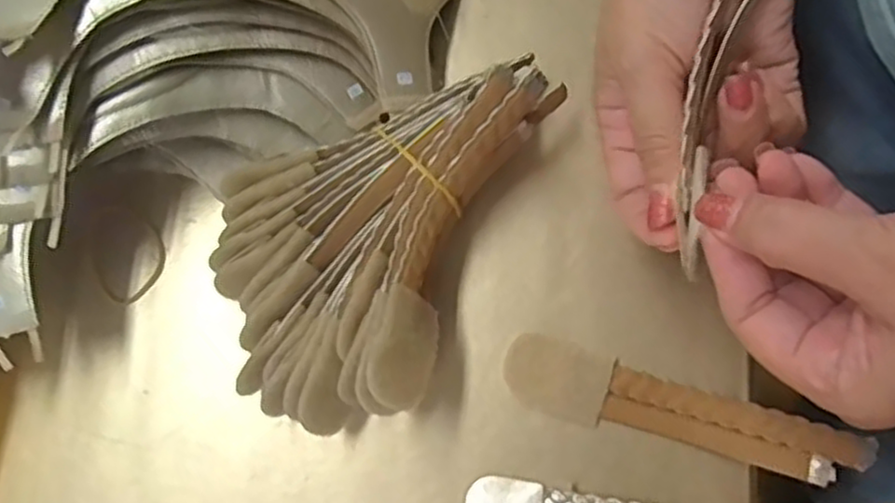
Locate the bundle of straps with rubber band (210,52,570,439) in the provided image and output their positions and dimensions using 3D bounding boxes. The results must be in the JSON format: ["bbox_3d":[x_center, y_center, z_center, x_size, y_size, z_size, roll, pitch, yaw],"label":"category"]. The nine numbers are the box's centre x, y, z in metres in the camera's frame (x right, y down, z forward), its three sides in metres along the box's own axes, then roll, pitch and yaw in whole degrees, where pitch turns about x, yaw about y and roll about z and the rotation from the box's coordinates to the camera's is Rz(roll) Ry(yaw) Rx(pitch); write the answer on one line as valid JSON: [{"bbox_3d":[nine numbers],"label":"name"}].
[{"bbox_3d":[-0.021,0.001,0.320,0.158,0.059,0.120,-20,78,-3],"label":"bundle of straps with rubber band"}]

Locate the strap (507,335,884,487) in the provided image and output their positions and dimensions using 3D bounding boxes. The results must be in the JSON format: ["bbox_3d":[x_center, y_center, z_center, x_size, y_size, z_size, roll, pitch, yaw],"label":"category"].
[{"bbox_3d":[0.097,0.069,0.314,0.145,0.037,0.031,17,79,5],"label":"strap"}]

